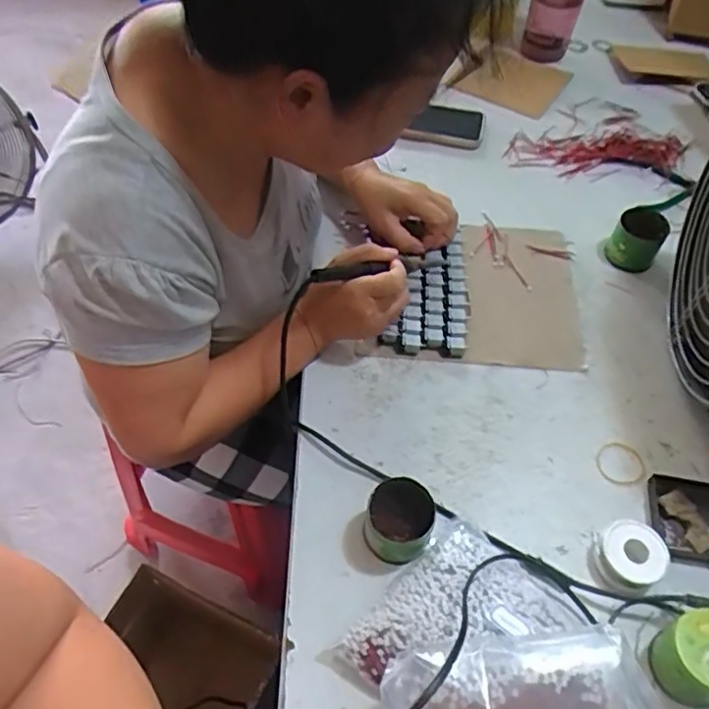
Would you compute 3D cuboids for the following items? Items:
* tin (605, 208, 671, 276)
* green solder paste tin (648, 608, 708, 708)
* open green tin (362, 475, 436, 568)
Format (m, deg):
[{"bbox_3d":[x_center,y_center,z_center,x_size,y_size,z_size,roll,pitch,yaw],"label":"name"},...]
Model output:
[{"bbox_3d":[0.335,-0.137,0.744,0.054,0.059,0.053,1,54,-1],"label":"tin"},{"bbox_3d":[0.263,0.227,0.469,0.057,0.050,0.060,1,54,-1],"label":"green solder paste tin"},{"bbox_3d":[0.036,0.142,0.529,0.055,0.050,0.058,1,54,-1],"label":"open green tin"}]

